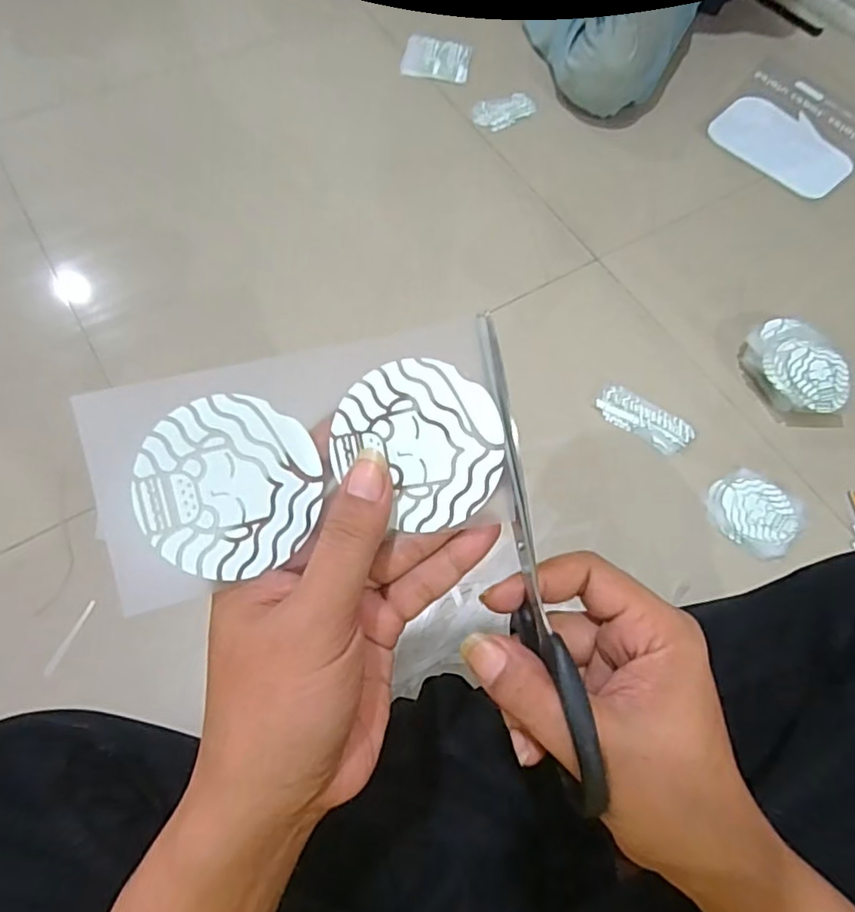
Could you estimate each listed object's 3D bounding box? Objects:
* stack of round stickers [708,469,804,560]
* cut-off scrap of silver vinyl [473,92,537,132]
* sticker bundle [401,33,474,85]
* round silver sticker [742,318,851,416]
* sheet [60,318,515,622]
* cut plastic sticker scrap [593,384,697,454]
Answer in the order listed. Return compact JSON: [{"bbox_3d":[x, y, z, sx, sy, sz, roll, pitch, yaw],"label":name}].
[{"bbox_3d":[0.349,0.059,0.649,0.090,0.012,0.083,33,70,10],"label":"stack of round stickers"},{"bbox_3d":[0.112,-0.515,0.899,0.101,0.006,0.061,-37,74,-16],"label":"cut-off scrap of silver vinyl"},{"bbox_3d":[0.014,-0.616,0.939,0.101,0.006,0.092,10,67,1],"label":"sticker bundle"},{"bbox_3d":[0.424,-0.099,0.703,0.093,0.051,0.125,-23,68,-14],"label":"round silver sticker"},{"bbox_3d":[-0.045,0.002,0.230,0.146,0.020,0.078,-12,93,-9],"label":"sheet"},{"bbox_3d":[0.247,-0.043,0.690,0.110,0.004,0.048,30,69,9],"label":"cut plastic sticker scrap"}]

